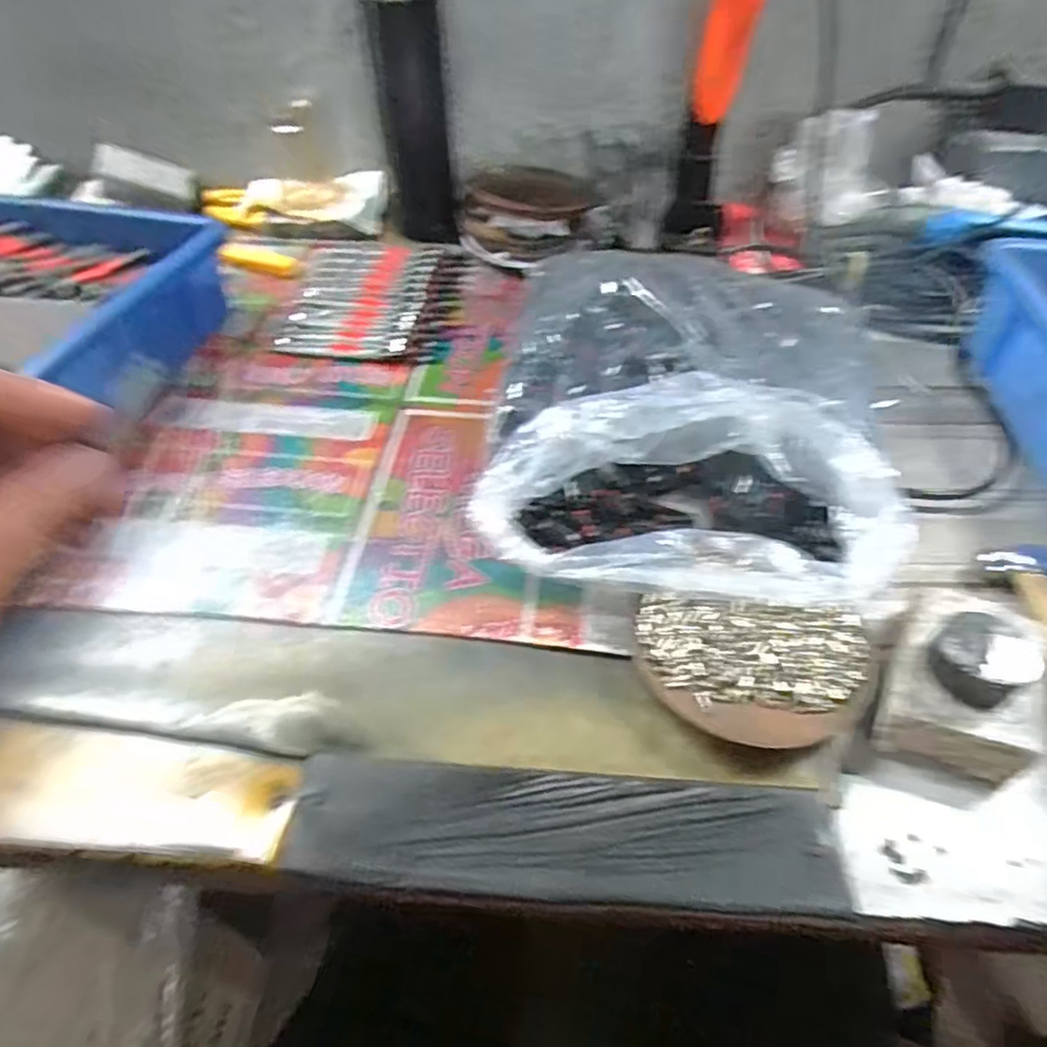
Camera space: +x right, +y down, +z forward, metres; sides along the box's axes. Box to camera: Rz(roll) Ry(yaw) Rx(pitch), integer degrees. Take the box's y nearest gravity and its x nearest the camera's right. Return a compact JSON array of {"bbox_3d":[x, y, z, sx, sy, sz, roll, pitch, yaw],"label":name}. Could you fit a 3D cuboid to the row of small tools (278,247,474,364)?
[{"bbox_3d":[-0.124,-0.191,0.556,0.140,0.015,0.161,6,53,8],"label":"row of small tools"}]

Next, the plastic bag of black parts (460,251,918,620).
[{"bbox_3d":[0.101,-0.078,0.414,0.226,0.069,0.265,9,49,8],"label":"plastic bag of black parts"}]

